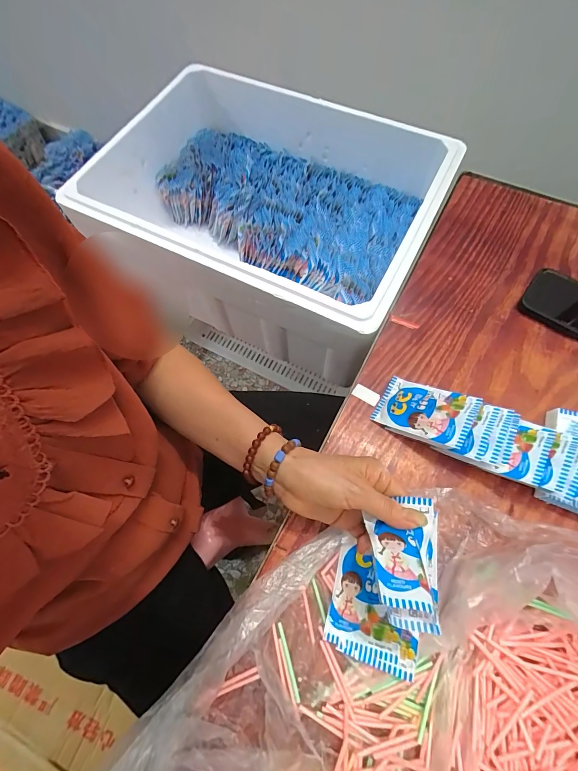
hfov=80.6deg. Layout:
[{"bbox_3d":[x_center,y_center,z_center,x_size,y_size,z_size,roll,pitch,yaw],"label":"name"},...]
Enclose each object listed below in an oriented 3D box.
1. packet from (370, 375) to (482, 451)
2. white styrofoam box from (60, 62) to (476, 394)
[{"bbox_3d":[0.153,0.027,0.389,0.101,0.010,0.065,18,65,39],"label":"packet"},{"bbox_3d":[-0.059,-0.331,0.661,0.610,0.192,0.424,26,71,12],"label":"white styrofoam box"}]

